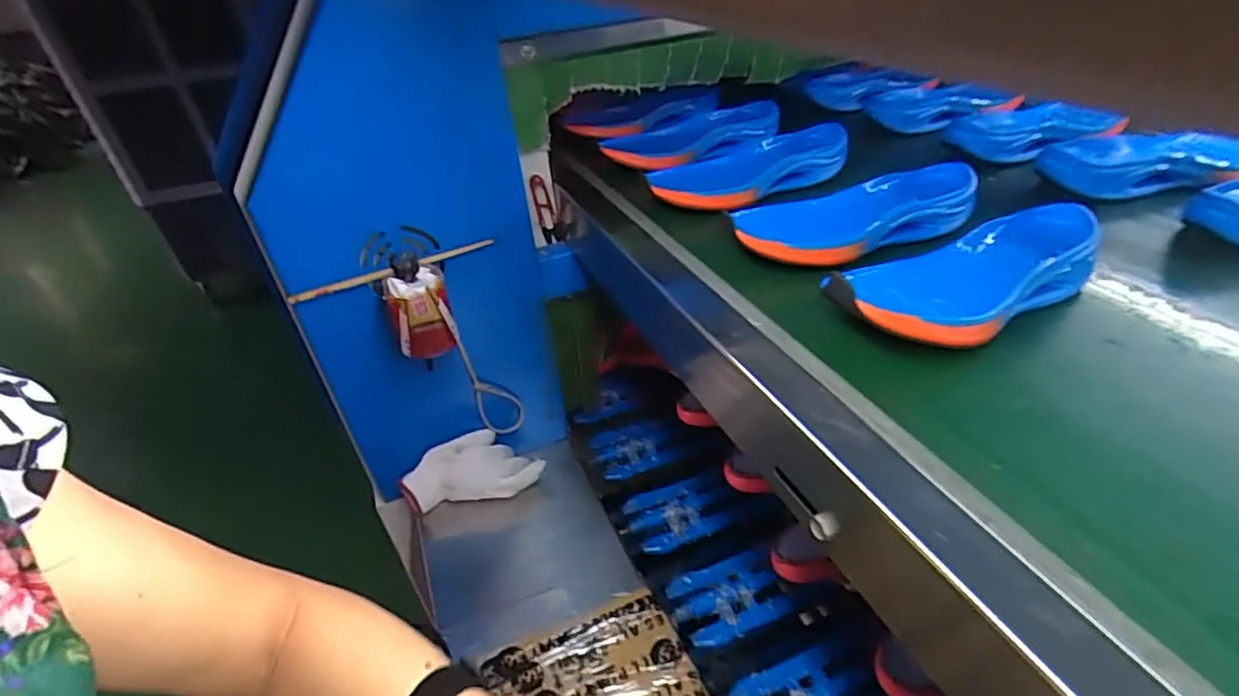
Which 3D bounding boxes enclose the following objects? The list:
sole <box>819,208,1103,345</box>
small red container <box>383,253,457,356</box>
[{"bbox_3d":[0.262,-0.052,0.459,0.229,0.043,0.096,-20,38,-17],"label":"sole"},{"bbox_3d":[-0.223,-0.045,0.683,0.064,0.090,0.067,-16,37,-12],"label":"small red container"}]

